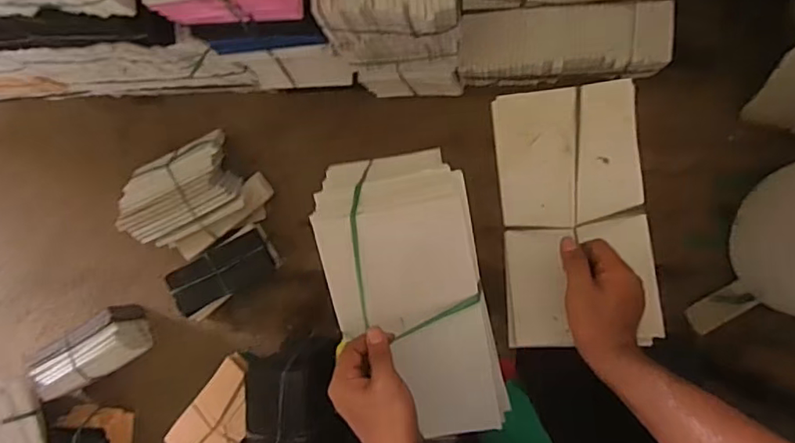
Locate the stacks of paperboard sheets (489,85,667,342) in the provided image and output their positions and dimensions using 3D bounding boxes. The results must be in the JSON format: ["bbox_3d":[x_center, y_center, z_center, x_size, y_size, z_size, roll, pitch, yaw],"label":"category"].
[{"bbox_3d":[0.194,-0.007,0.635,0.162,0.044,0.289,-4,81,15],"label":"stacks of paperboard sheets"}]

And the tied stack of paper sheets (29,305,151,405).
[{"bbox_3d":[-0.814,0.344,1.503,0.306,0.103,0.143,-30,84,-10],"label":"tied stack of paper sheets"}]

